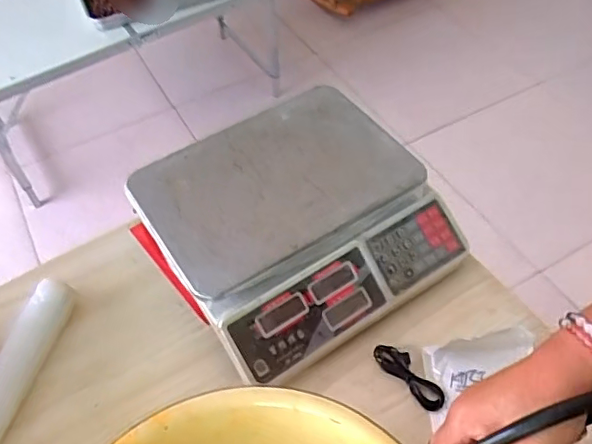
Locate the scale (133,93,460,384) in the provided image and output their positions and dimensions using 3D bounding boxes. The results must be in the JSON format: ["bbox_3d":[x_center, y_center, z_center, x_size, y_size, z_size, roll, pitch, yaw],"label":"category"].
[{"bbox_3d":[-0.003,-0.008,0.707,0.316,0.088,0.307,-30,56,-19],"label":"scale"}]

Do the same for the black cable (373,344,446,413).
[{"bbox_3d":[0.128,0.174,0.637,0.032,0.012,0.093,-34,58,-21],"label":"black cable"}]

